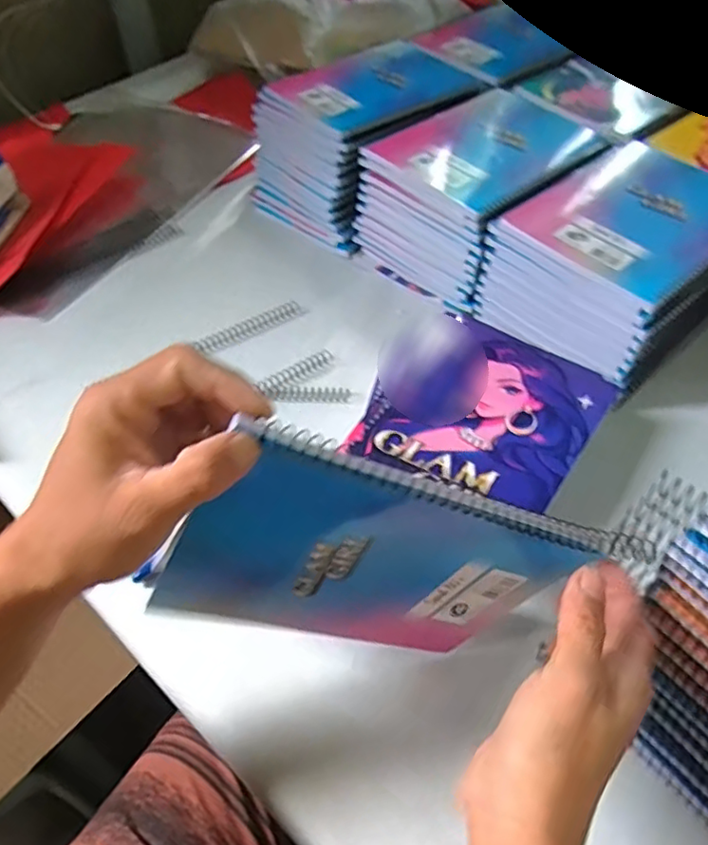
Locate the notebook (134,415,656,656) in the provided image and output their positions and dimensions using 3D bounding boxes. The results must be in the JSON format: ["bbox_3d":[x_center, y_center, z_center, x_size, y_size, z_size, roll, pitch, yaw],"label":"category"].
[{"bbox_3d":[0.012,0.079,0.317,0.203,0.159,0.008,19,42,-20],"label":"notebook"}]

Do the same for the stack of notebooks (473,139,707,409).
[{"bbox_3d":[0.243,-0.144,0.555,0.210,0.110,0.157,-36,59,-23],"label":"stack of notebooks"}]

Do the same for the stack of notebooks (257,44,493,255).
[{"bbox_3d":[0.011,-0.330,0.706,0.245,0.113,0.179,-37,59,-23],"label":"stack of notebooks"}]

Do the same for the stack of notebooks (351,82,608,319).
[{"bbox_3d":[0.128,-0.235,0.626,0.210,0.112,0.163,-34,58,-21],"label":"stack of notebooks"}]

